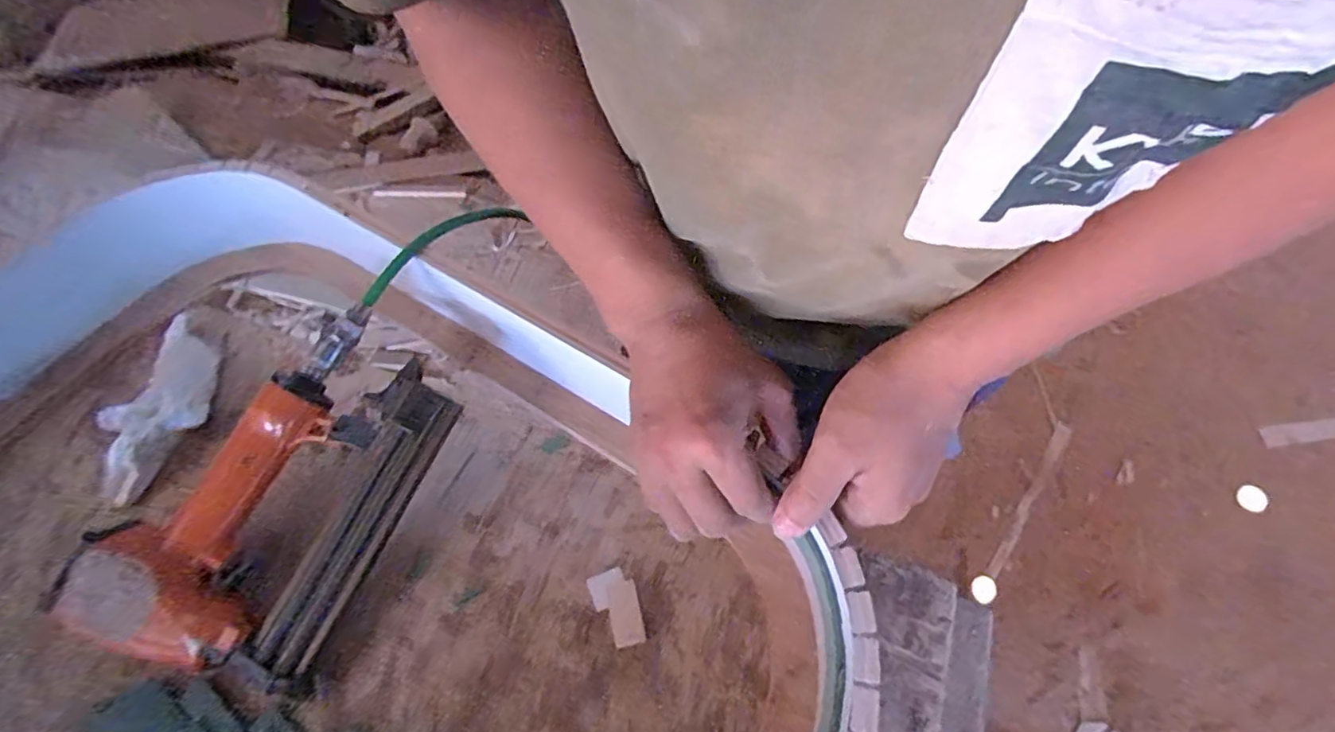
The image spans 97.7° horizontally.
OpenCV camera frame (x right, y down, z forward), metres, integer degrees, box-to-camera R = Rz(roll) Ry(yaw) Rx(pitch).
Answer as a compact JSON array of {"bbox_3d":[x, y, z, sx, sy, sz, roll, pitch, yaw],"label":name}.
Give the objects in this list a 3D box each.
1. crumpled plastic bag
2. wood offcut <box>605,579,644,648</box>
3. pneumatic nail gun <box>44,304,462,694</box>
[{"bbox_3d":[-0.407,0.025,0.462,0.057,0.047,0.161,1,62,3],"label":"crumpled plastic bag"},{"bbox_3d":[-0.029,0.170,0.401,0.021,0.006,0.041,-14,62,-5],"label":"wood offcut"},{"bbox_3d":[-0.261,0.085,0.400,0.155,0.061,0.247,23,65,14],"label":"pneumatic nail gun"}]

